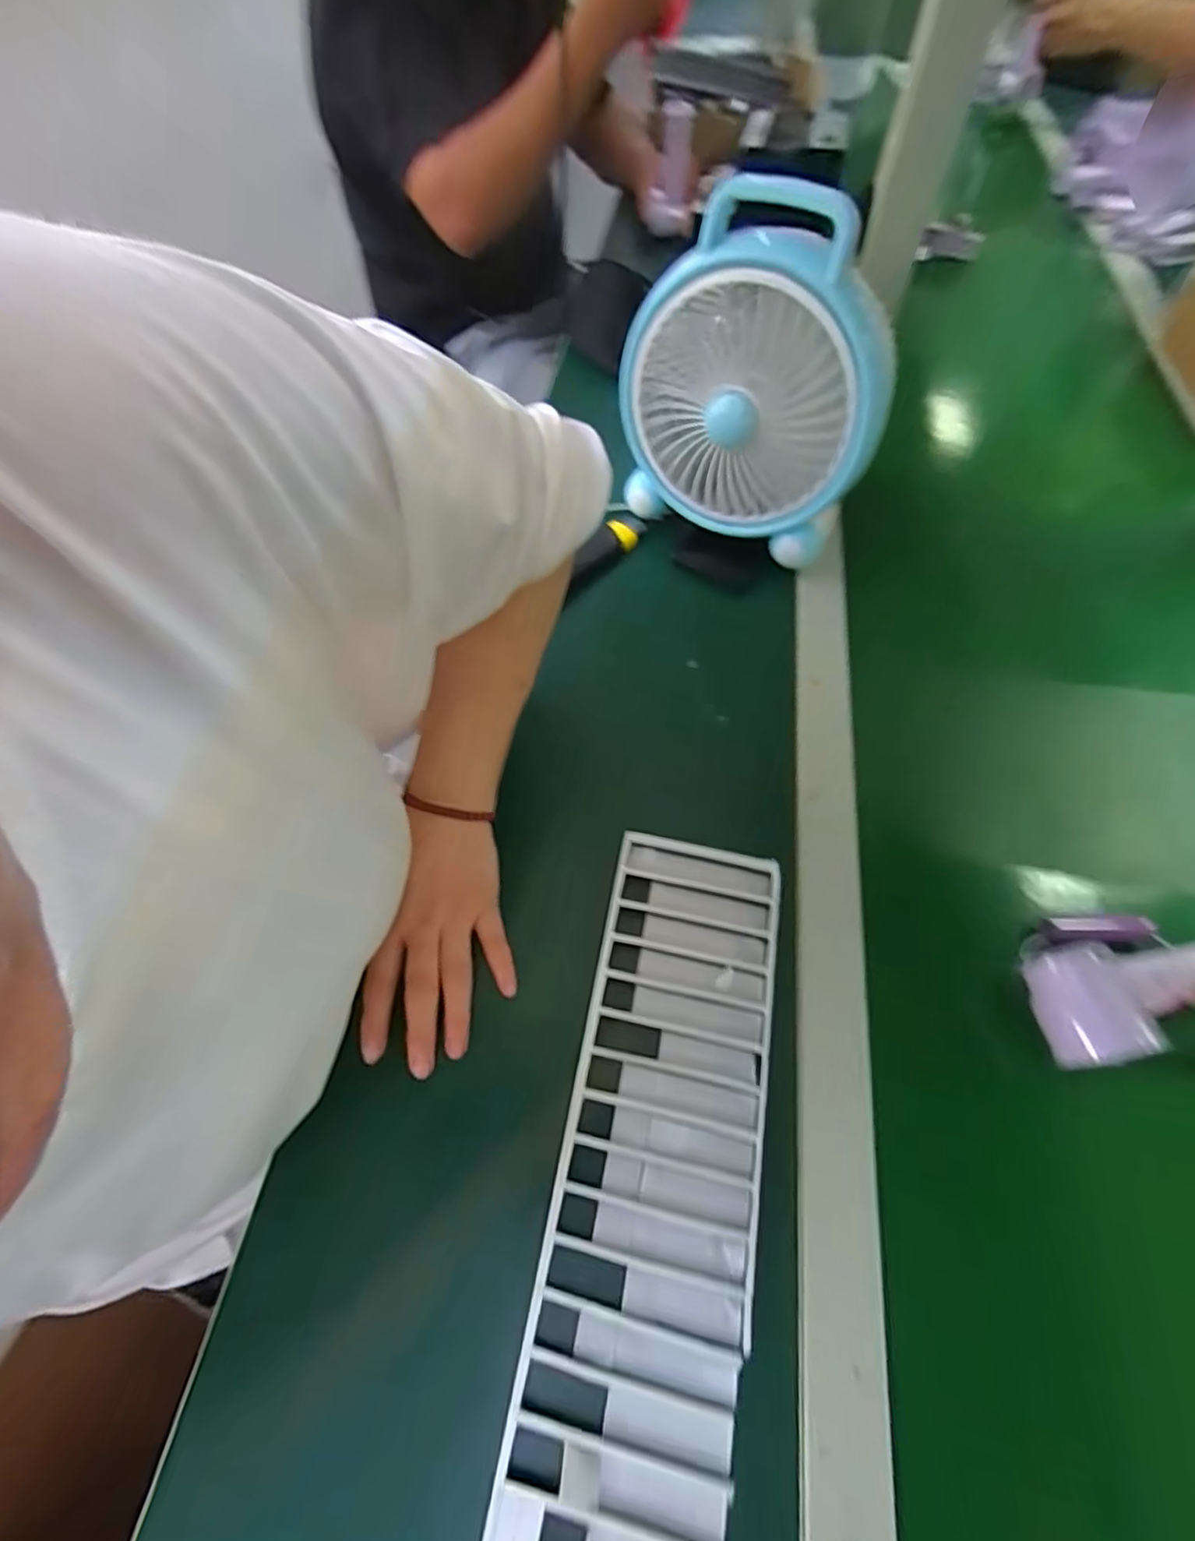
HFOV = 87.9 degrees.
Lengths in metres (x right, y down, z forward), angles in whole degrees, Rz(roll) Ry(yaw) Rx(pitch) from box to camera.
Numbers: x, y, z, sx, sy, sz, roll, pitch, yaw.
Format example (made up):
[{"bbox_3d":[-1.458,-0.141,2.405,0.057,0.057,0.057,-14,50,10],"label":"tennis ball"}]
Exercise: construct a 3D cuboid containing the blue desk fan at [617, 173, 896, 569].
[{"bbox_3d":[0.126,-0.308,0.509,0.205,0.249,0.078,27,66,12],"label":"blue desk fan"}]

